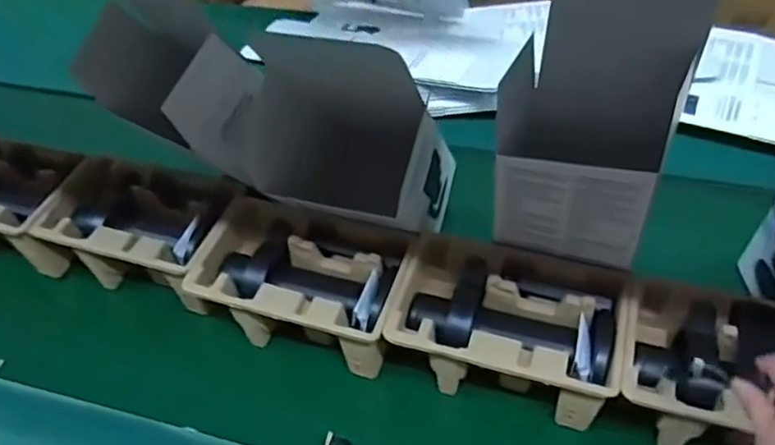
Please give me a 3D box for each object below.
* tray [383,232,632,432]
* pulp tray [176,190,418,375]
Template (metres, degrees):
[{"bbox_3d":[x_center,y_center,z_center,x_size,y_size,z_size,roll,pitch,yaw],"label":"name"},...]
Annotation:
[{"bbox_3d":[0.125,0.114,0.664,0.229,0.096,0.146,9,45,14],"label":"tray"},{"bbox_3d":[-0.100,0.073,0.719,0.246,0.108,0.138,13,46,17],"label":"pulp tray"}]

